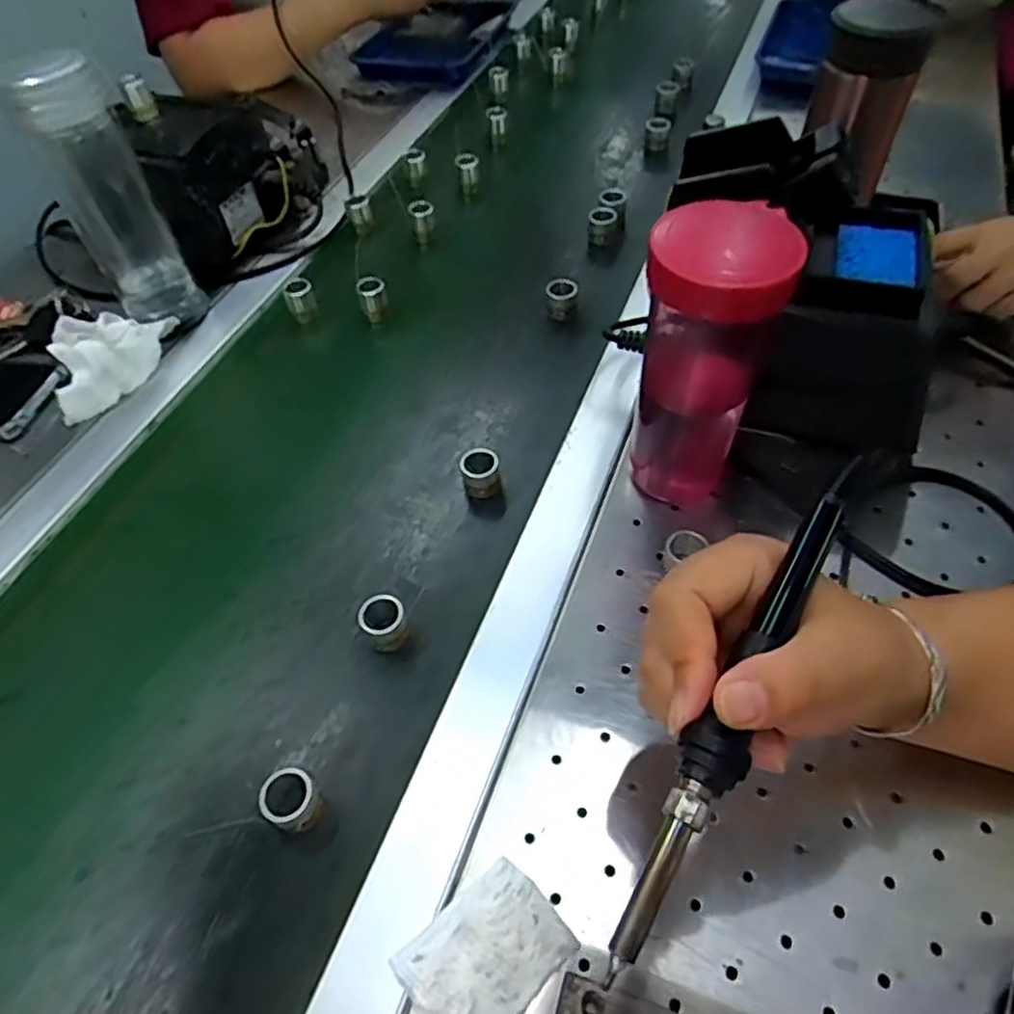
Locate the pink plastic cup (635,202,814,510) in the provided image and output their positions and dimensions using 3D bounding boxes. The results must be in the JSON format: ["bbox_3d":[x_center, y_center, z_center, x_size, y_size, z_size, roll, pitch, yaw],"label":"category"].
[{"bbox_3d":[0.105,-0.069,0.389,0.064,0.176,0.063,-2,51,2],"label":"pink plastic cup"}]

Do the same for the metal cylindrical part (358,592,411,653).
[{"bbox_3d":[-0.069,0.065,0.398,0.024,0.023,0.024,-2,51,2],"label":"metal cylindrical part"}]

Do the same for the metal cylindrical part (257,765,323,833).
[{"bbox_3d":[-0.105,0.144,0.344,0.025,0.024,0.025,-2,51,2],"label":"metal cylindrical part"}]

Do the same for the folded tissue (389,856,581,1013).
[{"bbox_3d":[-0.010,0.193,0.301,0.069,0.015,0.050,-35,57,-22],"label":"folded tissue"}]

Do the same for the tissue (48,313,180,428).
[{"bbox_3d":[-0.320,-0.118,0.557,0.076,0.038,0.113,22,55,19],"label":"tissue"}]

